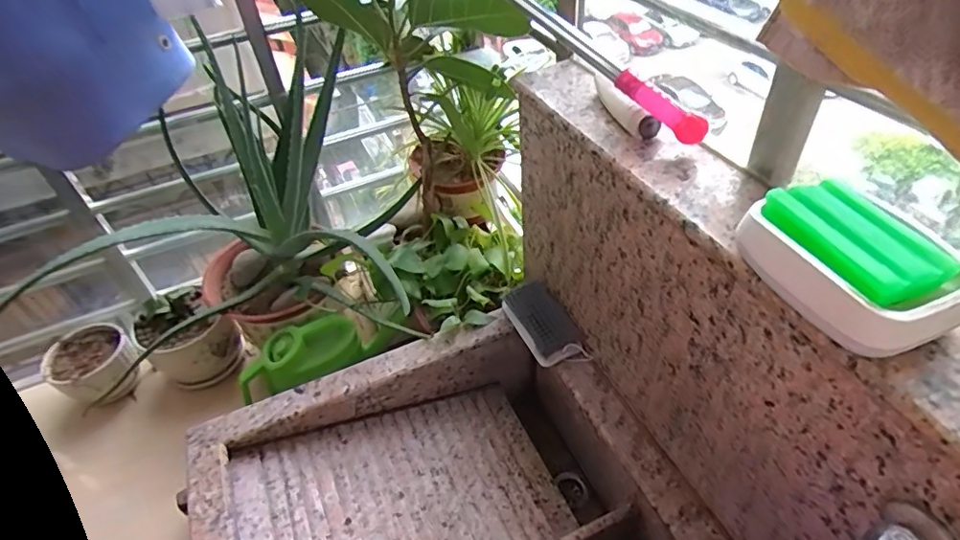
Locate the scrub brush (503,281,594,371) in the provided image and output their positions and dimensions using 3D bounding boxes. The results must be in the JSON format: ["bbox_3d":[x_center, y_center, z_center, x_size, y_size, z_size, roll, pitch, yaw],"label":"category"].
[{"bbox_3d":[0.091,0.080,0.793,0.074,0.036,0.137,-19,45,-14],"label":"scrub brush"}]

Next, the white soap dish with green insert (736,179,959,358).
[{"bbox_3d":[0.244,-0.006,0.366,0.086,0.054,0.131,-19,45,-14],"label":"white soap dish with green insert"}]

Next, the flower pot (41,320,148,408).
[{"bbox_3d":[-0.739,0.194,1.059,0.146,0.119,0.137,-3,44,3],"label":"flower pot"}]

